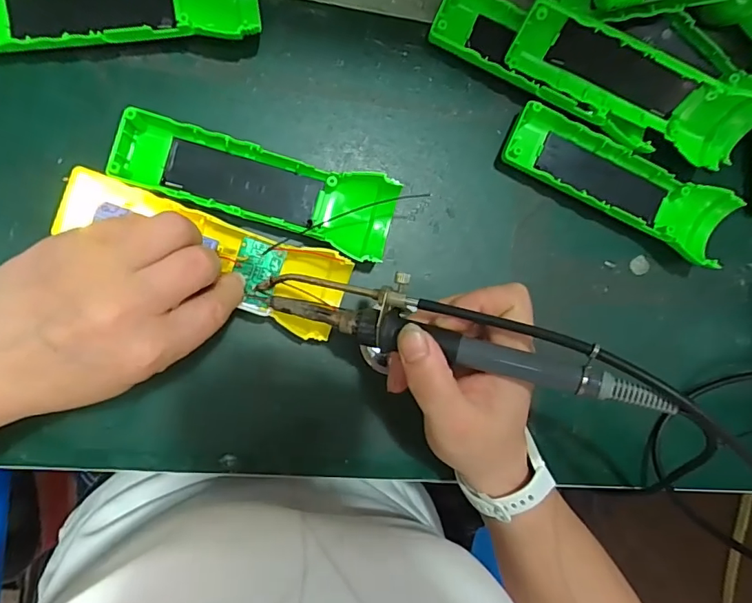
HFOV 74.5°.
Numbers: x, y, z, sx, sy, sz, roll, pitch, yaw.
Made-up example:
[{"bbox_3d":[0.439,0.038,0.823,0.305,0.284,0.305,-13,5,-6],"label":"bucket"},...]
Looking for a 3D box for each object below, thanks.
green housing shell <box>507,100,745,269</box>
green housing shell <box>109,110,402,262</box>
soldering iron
[{"bbox_3d":[0.164,-0.081,0.333,0.160,0.023,0.052,27,87,-9],"label":"green housing shell"},{"bbox_3d":[-0.068,-0.070,0.295,0.164,0.025,0.047,17,89,-9],"label":"green housing shell"},{"bbox_3d":[0.037,0.014,0.247,0.195,0.032,0.034,14,89,14],"label":"soldering iron"}]

